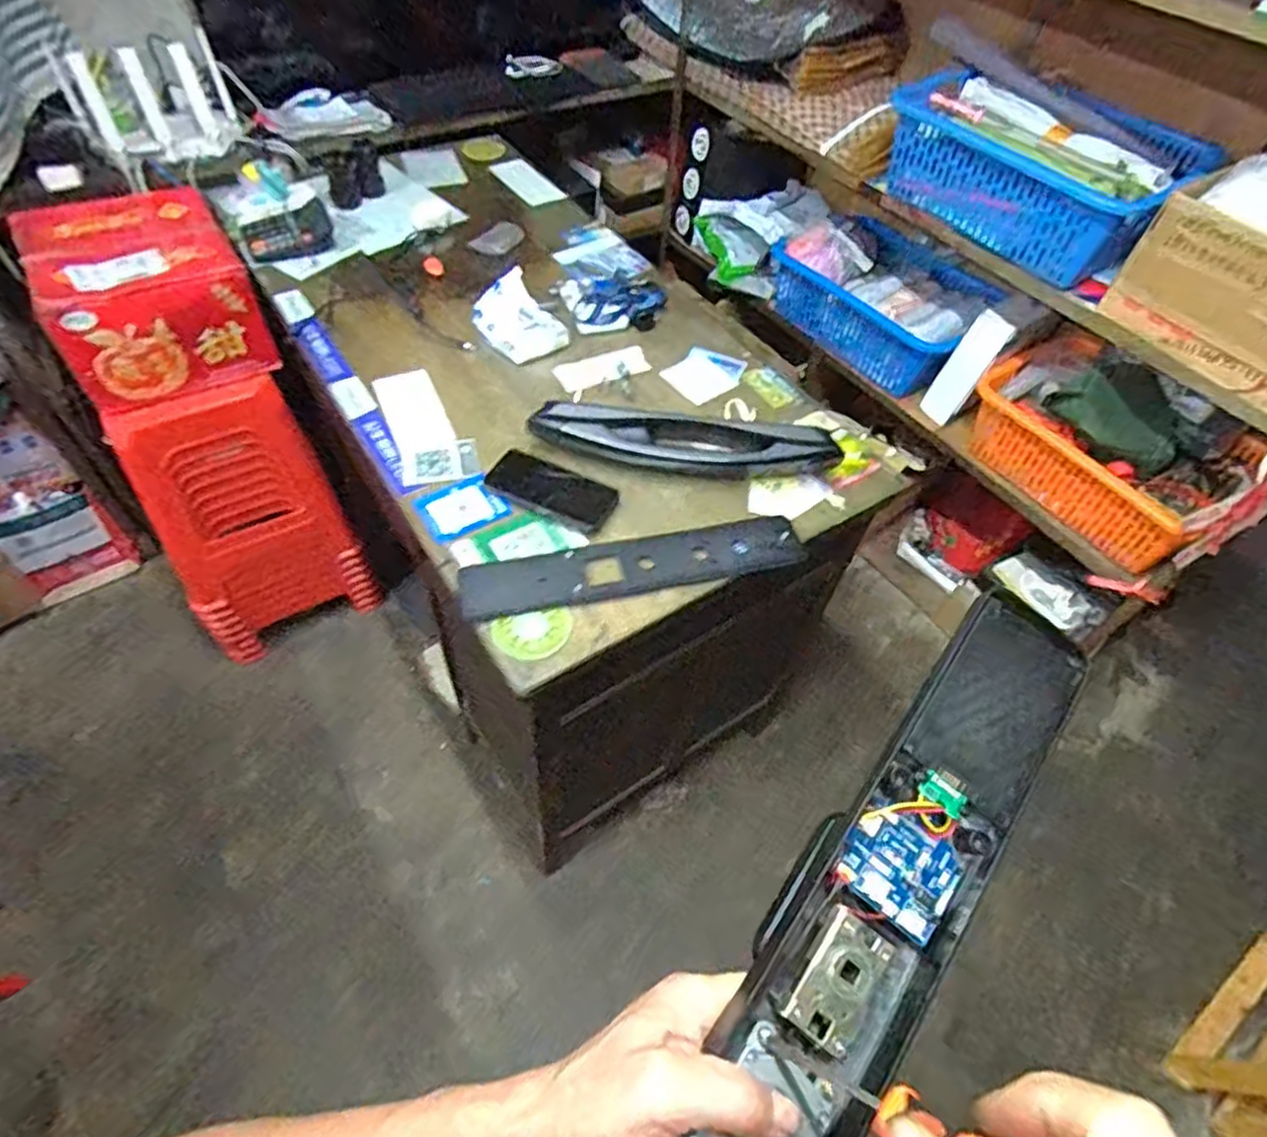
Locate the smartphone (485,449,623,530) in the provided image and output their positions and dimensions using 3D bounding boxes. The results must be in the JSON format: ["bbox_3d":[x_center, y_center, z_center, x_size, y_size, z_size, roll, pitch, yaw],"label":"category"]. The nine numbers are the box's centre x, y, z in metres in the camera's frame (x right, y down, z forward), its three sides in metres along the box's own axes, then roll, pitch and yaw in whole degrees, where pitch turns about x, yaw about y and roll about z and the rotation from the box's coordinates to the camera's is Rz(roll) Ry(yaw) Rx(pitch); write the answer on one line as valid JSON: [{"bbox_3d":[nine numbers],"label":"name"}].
[{"bbox_3d":[-0.106,-0.104,0.894,0.172,0.013,0.075,27,57,14],"label":"smartphone"}]

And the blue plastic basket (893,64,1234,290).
[{"bbox_3d":[0.769,-0.789,1.374,0.342,0.169,0.590,-28,61,-21],"label":"blue plastic basket"}]

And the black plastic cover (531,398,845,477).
[{"bbox_3d":[0.067,-0.166,0.928,0.393,0.073,0.070,6,55,0],"label":"black plastic cover"}]

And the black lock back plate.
[{"bbox_3d":[0.005,-0.005,0.829,0.404,0.012,0.087,-10,56,-11],"label":"black lock back plate"}]

